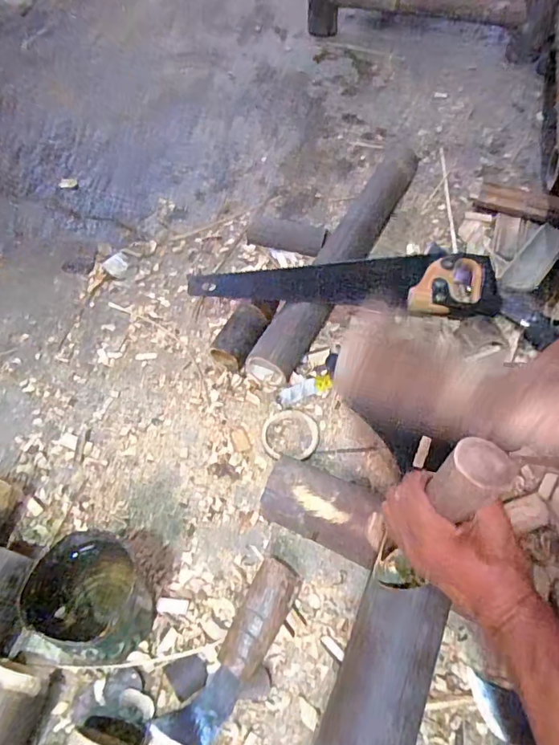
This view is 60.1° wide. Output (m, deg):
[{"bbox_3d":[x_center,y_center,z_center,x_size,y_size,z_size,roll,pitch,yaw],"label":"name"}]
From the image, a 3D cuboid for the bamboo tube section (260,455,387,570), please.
[{"bbox_3d":[0.059,0.156,0.567,0.145,0.059,0.086,20,58,15],"label":"bamboo tube section"}]

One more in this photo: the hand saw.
[{"bbox_3d":[0.103,-0.148,0.733,0.453,0.026,0.108,4,72,-2],"label":"hand saw"}]

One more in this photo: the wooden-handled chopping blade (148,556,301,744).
[{"bbox_3d":[-0.046,0.292,0.508,0.060,0.050,0.197,29,74,20],"label":"wooden-handled chopping blade"}]

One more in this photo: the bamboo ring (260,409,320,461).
[{"bbox_3d":[0.014,0.081,0.641,0.076,0.006,0.071,-1,55,2],"label":"bamboo ring"}]

